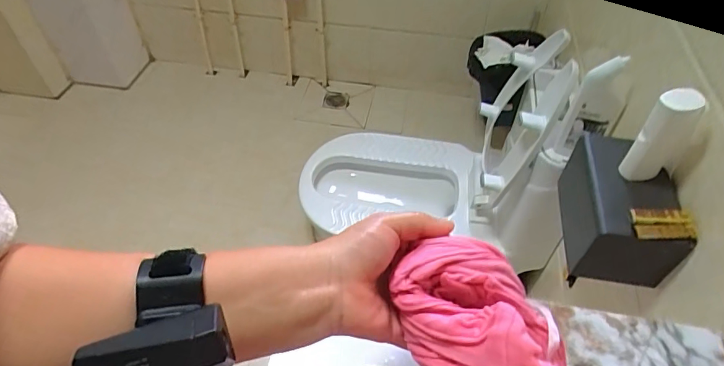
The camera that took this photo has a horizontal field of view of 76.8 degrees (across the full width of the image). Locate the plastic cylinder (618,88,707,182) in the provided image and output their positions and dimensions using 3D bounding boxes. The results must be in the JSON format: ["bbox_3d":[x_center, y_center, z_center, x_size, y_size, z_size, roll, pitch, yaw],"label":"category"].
[{"bbox_3d":[0.404,-0.057,0.612,0.046,0.140,0.058,-34,58,-27],"label":"plastic cylinder"}]

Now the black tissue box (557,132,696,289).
[{"bbox_3d":[0.388,0.037,0.692,0.118,0.134,0.186,6,49,4],"label":"black tissue box"}]

